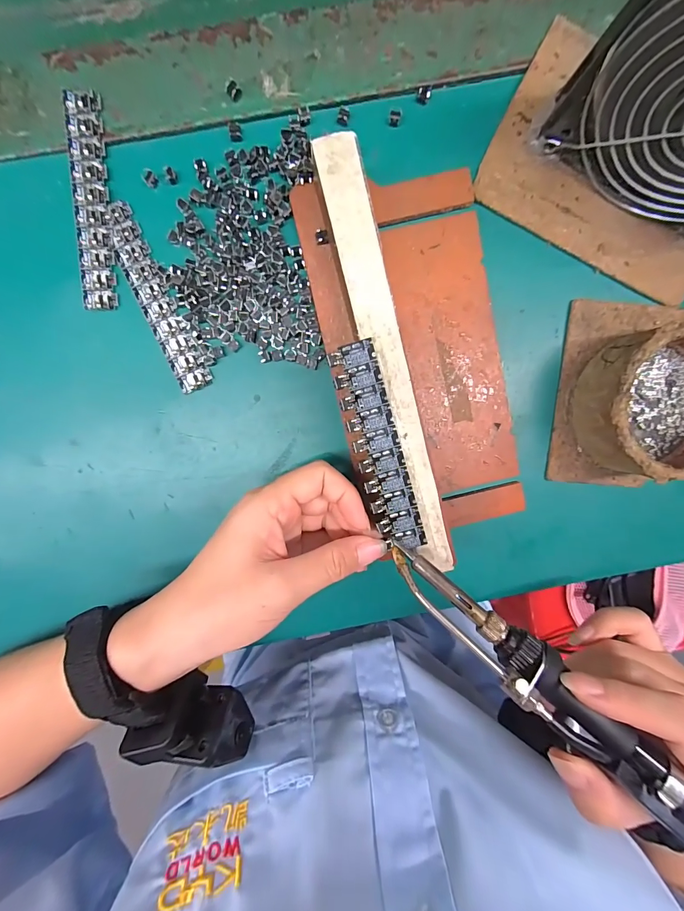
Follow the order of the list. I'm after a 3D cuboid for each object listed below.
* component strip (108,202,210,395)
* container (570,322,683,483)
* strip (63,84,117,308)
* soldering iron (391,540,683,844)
[{"bbox_3d":[-0.105,-0.088,0.207,0.019,0.004,0.106,-23,98,1],"label":"component strip"},{"bbox_3d":[0.181,-0.028,0.205,0.081,0.042,0.078,0,97,-2],"label":"container"},{"bbox_3d":[-0.137,-0.137,0.199,0.019,0.004,0.108,-1,97,-2],"label":"strip"},{"bbox_3d":[0.101,0.109,0.155,0.197,0.018,0.022,39,95,15],"label":"soldering iron"}]

